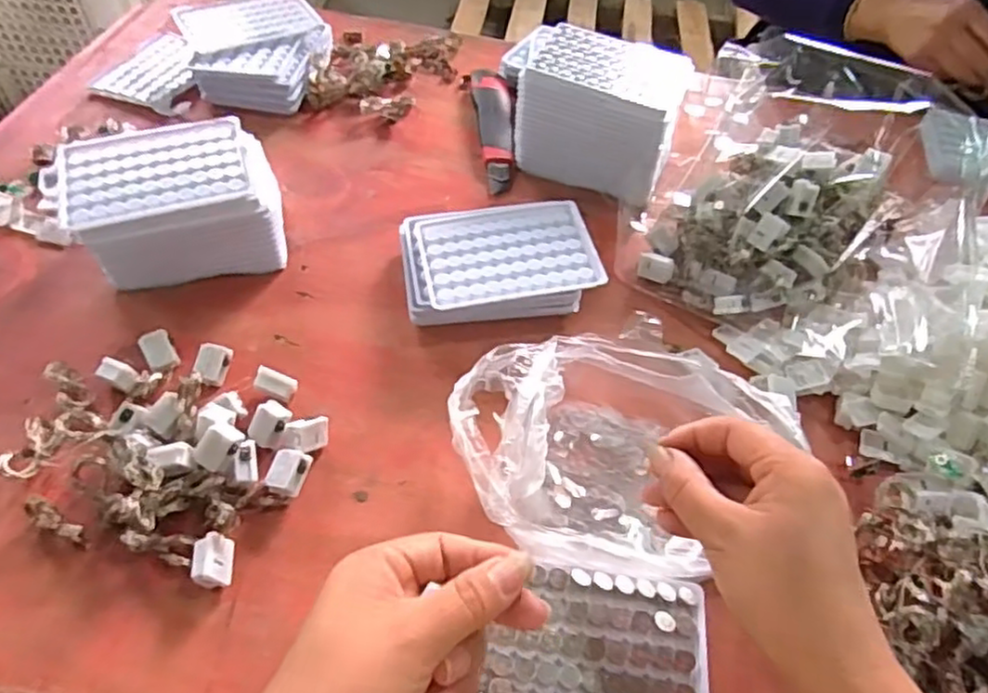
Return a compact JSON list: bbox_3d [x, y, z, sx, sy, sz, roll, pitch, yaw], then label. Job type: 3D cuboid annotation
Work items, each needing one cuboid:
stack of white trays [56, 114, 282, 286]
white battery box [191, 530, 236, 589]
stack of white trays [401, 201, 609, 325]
[{"bbox_3d":[-0.242,-0.105,0.533,0.146,0.081,0.108,-14,55,-15],"label":"stack of white trays"},{"bbox_3d":[-0.159,0.121,0.390,0.018,0.018,0.027,-5,55,-3],"label":"white battery box"},{"bbox_3d":[0.004,-0.063,0.534,0.142,0.032,0.098,-6,53,-9],"label":"stack of white trays"}]

